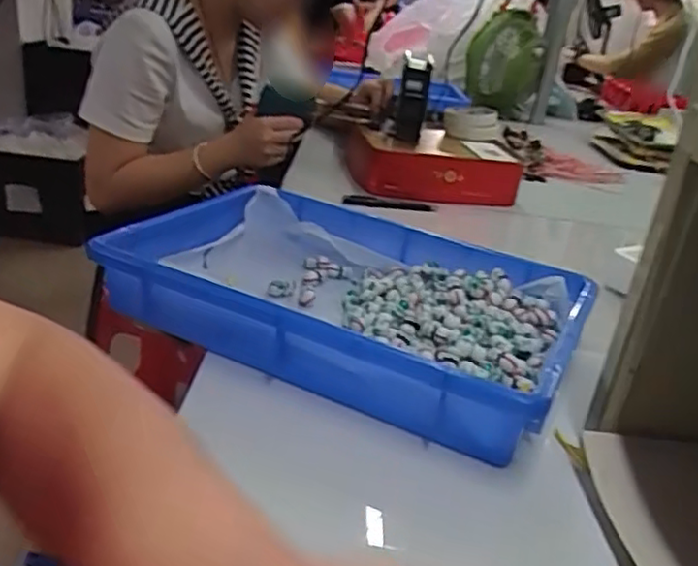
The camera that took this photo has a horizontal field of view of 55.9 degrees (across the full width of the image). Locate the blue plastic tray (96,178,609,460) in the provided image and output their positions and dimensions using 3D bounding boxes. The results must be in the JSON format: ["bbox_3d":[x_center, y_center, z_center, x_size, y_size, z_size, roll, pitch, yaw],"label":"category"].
[{"bbox_3d":[-0.003,0.004,0.573,0.375,0.062,0.254,17,27,22],"label":"blue plastic tray"}]

